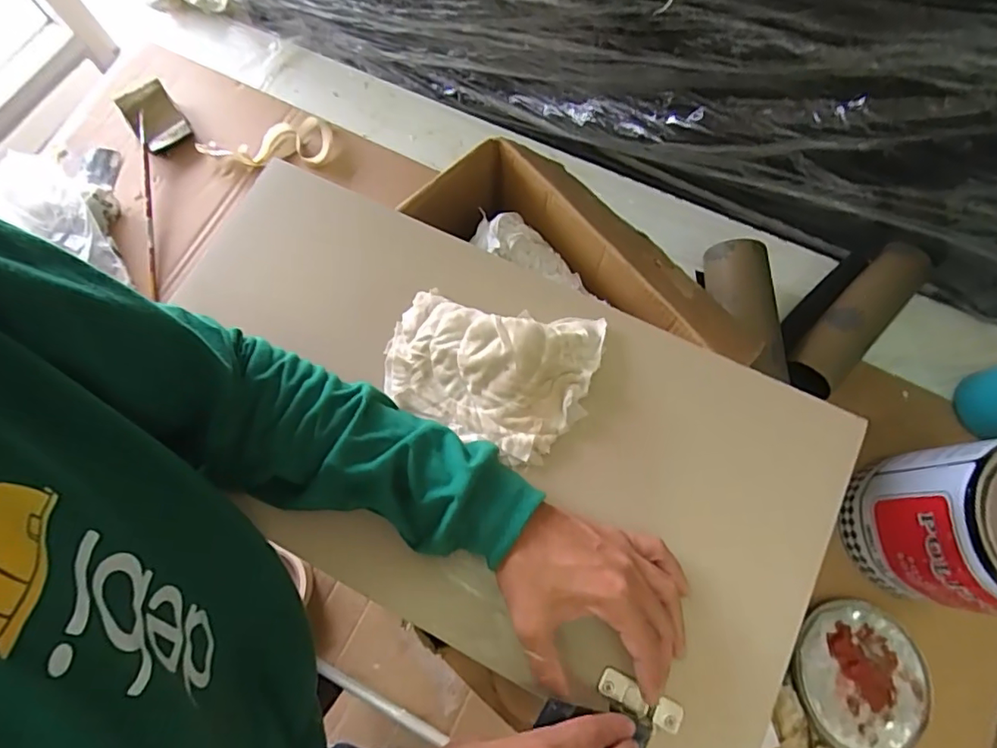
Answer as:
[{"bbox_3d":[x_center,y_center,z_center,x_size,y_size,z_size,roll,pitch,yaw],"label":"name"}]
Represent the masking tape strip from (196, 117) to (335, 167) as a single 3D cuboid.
[{"bbox_3d":[-0.336,-0.324,0.796,0.188,0.029,0.073,-15,75,-3],"label":"masking tape strip"}]

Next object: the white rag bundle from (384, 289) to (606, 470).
[{"bbox_3d":[-0.010,-0.008,0.459,0.172,0.033,0.130,17,76,6],"label":"white rag bundle"}]

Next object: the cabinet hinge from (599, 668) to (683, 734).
[{"bbox_3d":[0.103,0.241,0.405,0.061,0.017,0.024,28,77,9],"label":"cabinet hinge"}]

